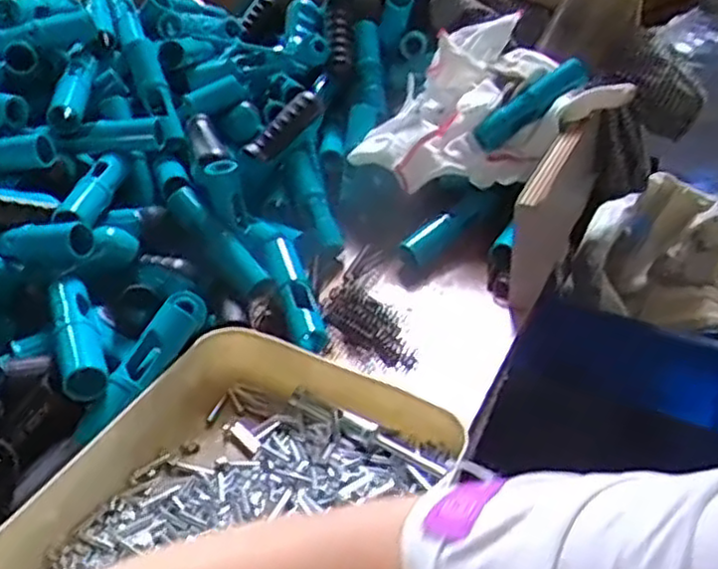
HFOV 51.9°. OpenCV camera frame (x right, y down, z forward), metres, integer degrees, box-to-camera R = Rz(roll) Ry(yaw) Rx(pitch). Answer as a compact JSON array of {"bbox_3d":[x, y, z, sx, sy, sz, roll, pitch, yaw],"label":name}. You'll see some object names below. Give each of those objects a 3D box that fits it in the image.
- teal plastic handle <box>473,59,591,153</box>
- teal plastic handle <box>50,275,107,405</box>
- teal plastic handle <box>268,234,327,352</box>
[{"bbox_3d":[0.163,-0.168,0.699,0.115,0.027,0.031,-35,30,20],"label":"teal plastic handle"},{"bbox_3d":[-0.206,0.036,0.541,0.028,0.031,0.124,-16,37,-16],"label":"teal plastic handle"},{"bbox_3d":[-0.058,-0.001,0.643,0.024,0.020,0.138,-14,49,-12],"label":"teal plastic handle"}]

